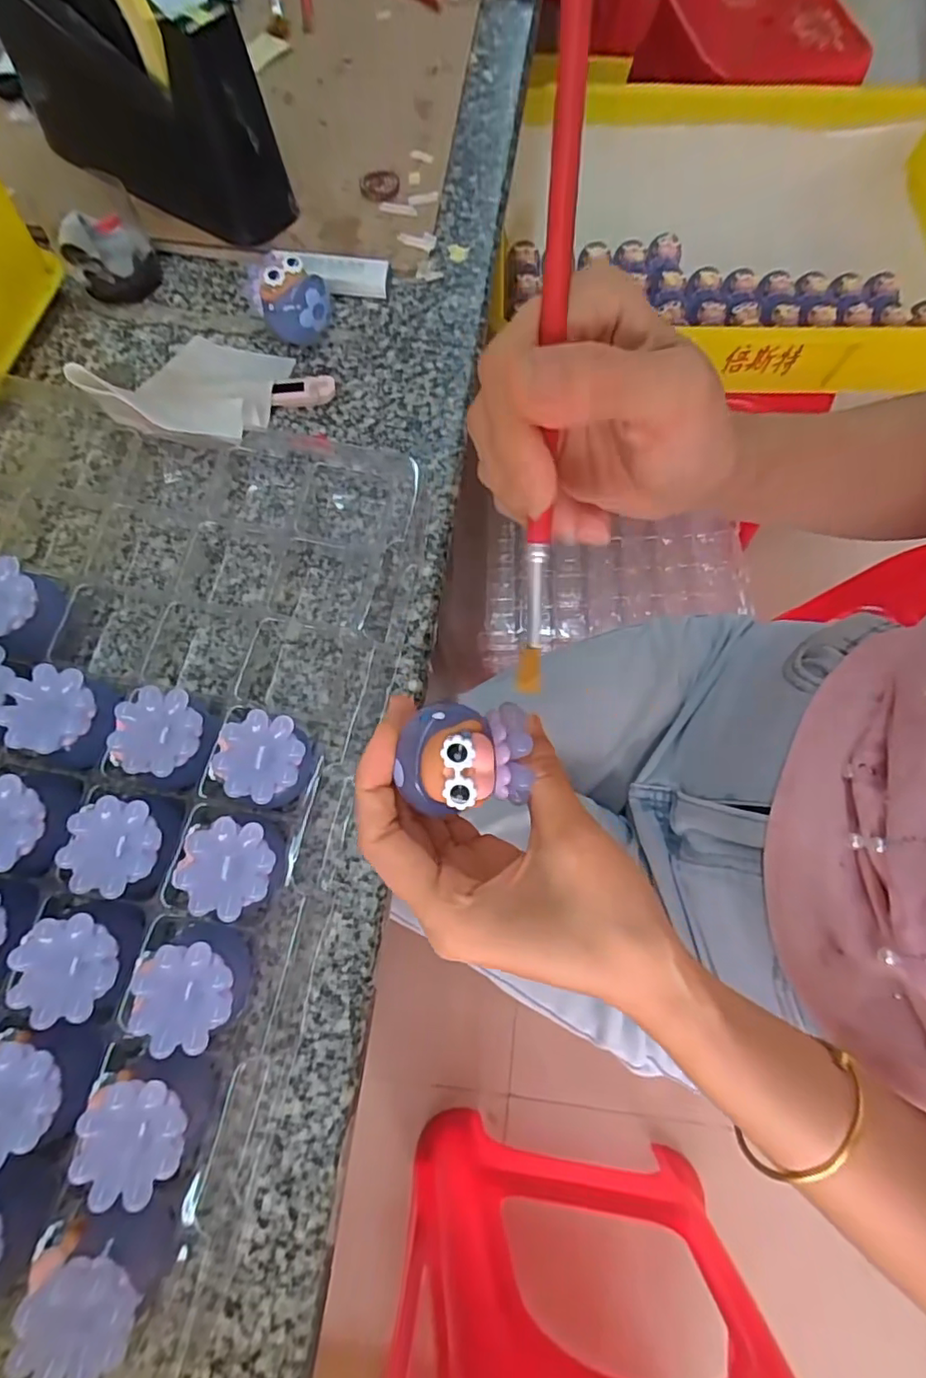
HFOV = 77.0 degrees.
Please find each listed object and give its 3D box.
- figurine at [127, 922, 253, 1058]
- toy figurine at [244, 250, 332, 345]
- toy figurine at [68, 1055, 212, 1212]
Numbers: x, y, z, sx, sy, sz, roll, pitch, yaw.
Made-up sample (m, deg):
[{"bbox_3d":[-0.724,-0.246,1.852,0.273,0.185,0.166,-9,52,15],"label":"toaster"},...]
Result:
[{"bbox_3d":[-0.106,0.122,0.238,0.037,0.050,0.034,1,71,-2],"label":"figurine"},{"bbox_3d":[-0.110,-0.245,0.367,0.034,0.043,0.053,-39,77,-13],"label":"toy figurine"},{"bbox_3d":[-0.118,0.163,0.224,0.039,0.049,0.040,-39,77,-13],"label":"toy figurine"}]

